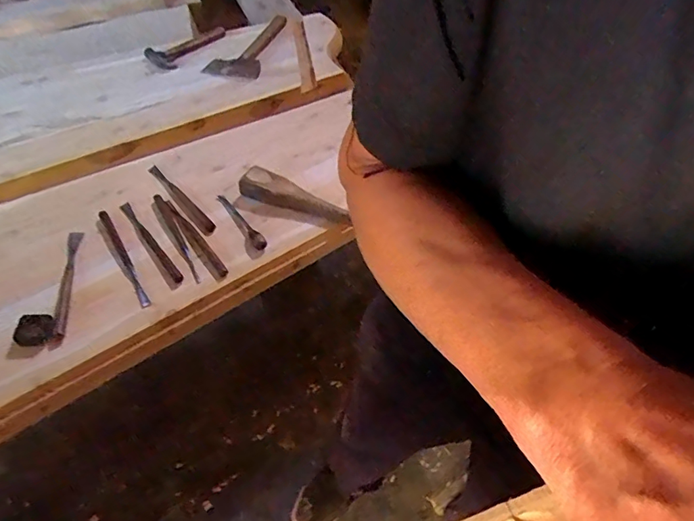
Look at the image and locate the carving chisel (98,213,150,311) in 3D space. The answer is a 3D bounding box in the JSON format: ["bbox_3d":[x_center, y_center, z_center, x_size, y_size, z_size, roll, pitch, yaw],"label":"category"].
[{"bbox_3d":[-0.429,-0.010,0.933,0.020,0.016,0.265,-27,57,-22],"label":"carving chisel"}]

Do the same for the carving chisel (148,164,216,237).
[{"bbox_3d":[-0.361,-0.137,1.062,0.033,0.020,0.259,-33,60,-25],"label":"carving chisel"}]

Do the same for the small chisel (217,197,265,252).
[{"bbox_3d":[-0.215,-0.083,0.984,0.025,0.017,0.177,-30,59,-23],"label":"small chisel"}]

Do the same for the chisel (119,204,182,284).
[{"bbox_3d":[-0.386,-0.037,0.953,0.020,0.018,0.237,-32,60,-25],"label":"chisel"}]

